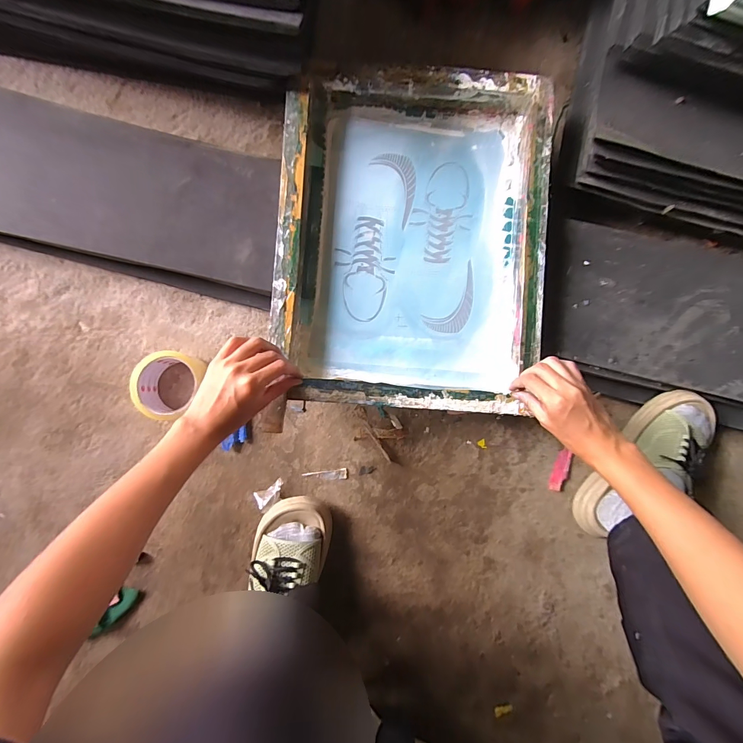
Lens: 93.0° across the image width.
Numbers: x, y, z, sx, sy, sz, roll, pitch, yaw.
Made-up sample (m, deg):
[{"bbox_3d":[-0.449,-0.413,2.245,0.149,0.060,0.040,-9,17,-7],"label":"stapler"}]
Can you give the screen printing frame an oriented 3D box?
[{"bbox_3d":[0.055,-0.174,0.478,0.343,0.050,0.436,4,86,-3],"label":"screen printing frame"}]

